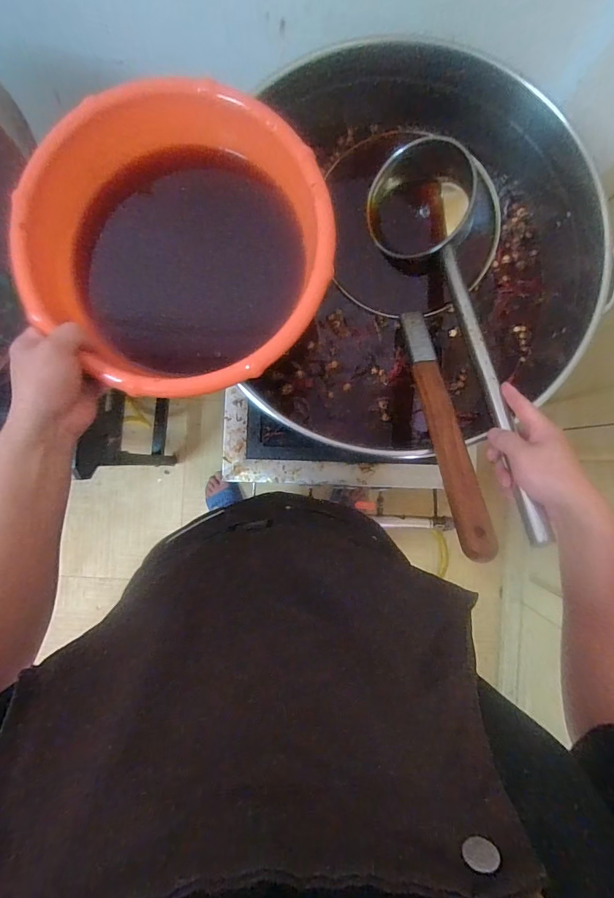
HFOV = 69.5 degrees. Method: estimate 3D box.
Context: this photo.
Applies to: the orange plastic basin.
[{"bbox_3d":[-0.127,-0.199,0.477,0.292,0.125,0.285,0,89,1],"label":"orange plastic basin"}]

